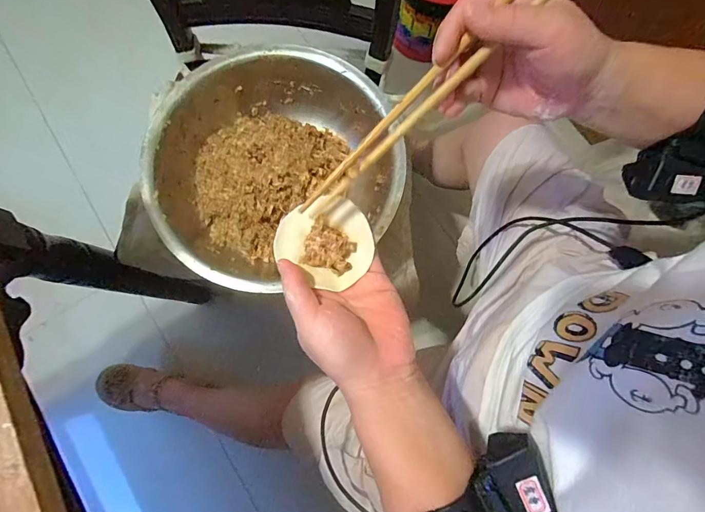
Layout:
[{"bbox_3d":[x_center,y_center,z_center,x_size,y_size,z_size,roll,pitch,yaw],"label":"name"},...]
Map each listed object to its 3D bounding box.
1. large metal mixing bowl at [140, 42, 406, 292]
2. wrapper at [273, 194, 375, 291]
[{"bbox_3d":[-0.109,-0.126,0.520,0.320,0.094,0.300,0,79,0],"label":"large metal mixing bowl"},{"bbox_3d":[-0.021,-0.015,0.300,0.078,0.018,0.067,33,80,6],"label":"wrapper"}]

